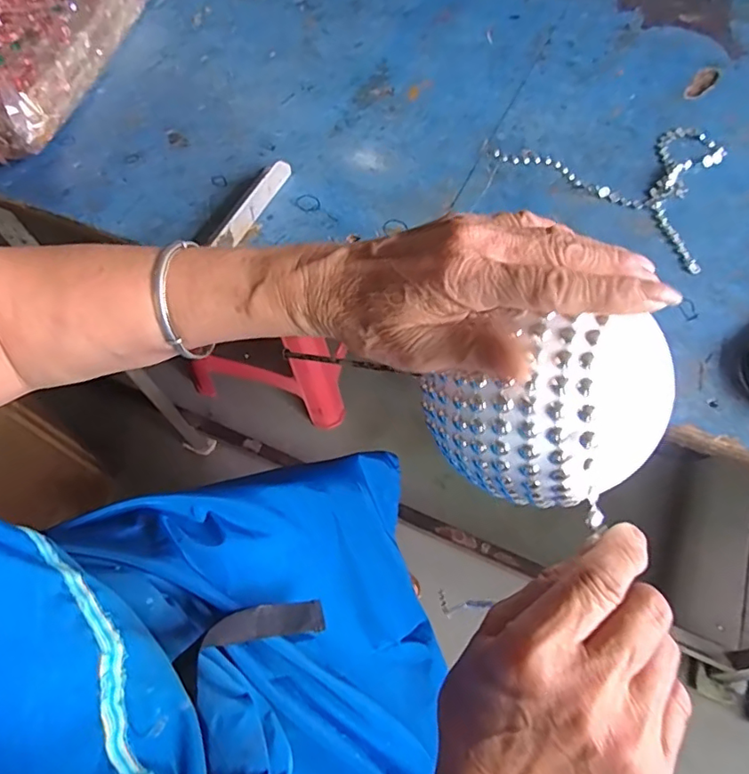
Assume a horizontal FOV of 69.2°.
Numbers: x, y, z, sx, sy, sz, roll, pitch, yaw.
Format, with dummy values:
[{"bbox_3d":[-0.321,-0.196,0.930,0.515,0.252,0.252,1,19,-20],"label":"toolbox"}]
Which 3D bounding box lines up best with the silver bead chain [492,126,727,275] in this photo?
[{"bbox_3d":[0.249,-0.207,0.510,0.161,0.008,0.214,-38,64,-17],"label":"silver bead chain"}]

